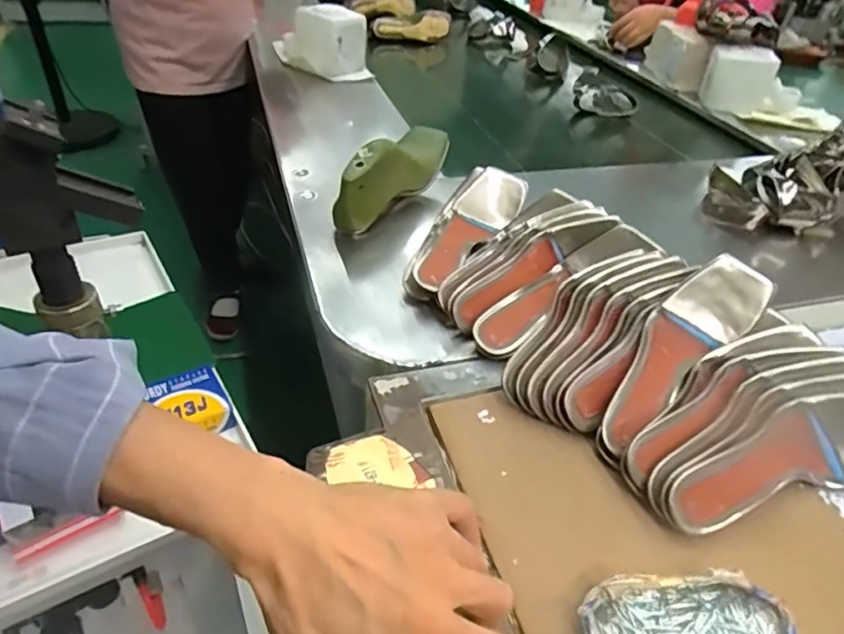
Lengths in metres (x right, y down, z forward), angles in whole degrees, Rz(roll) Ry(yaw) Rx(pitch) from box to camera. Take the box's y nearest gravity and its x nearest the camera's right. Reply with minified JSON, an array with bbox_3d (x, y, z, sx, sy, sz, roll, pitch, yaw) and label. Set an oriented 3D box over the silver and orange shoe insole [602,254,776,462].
[{"bbox_3d":[0.228,0.031,0.509,0.072,0.046,0.225,35,63,30],"label":"silver and orange shoe insole"}]

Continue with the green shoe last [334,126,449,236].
[{"bbox_3d":[-0.038,-0.191,0.740,0.061,0.095,0.224,20,40,15],"label":"green shoe last"}]

